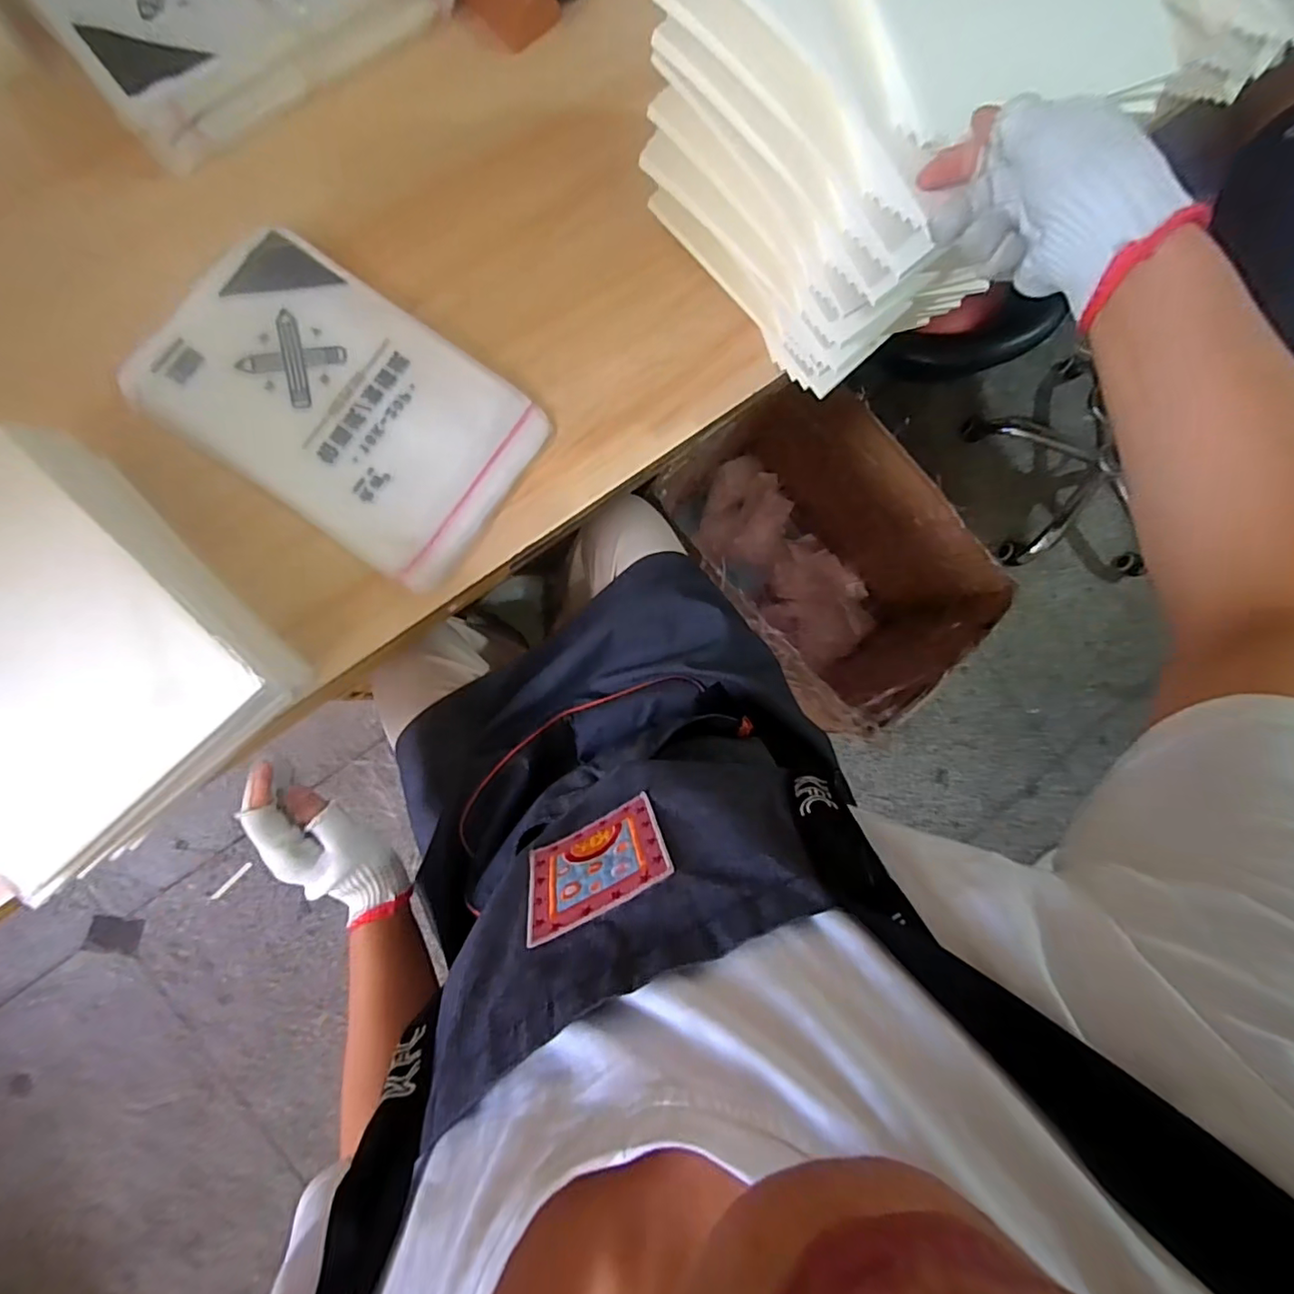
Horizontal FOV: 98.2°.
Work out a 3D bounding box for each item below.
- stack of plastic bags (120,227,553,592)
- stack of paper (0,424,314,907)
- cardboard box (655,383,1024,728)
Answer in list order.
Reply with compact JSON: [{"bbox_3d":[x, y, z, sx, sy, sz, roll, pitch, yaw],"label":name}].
[{"bbox_3d":[-0.280,-0.222,0.518,0.327,0.020,0.208,34,82,-3],"label":"stack of plastic bags"},{"bbox_3d":[-0.423,0.009,0.422,0.252,0.129,0.203,44,82,-2],"label":"stack of paper"},{"bbox_3d":[0.299,-0.158,1.187,0.405,0.466,0.589,-40,91,-8],"label":"cardboard box"}]

